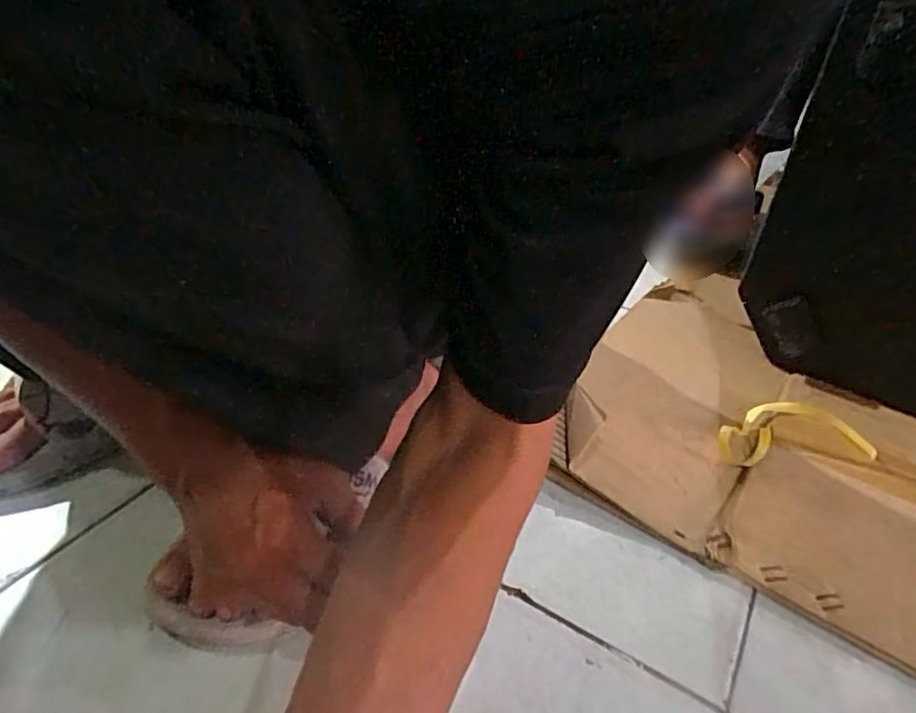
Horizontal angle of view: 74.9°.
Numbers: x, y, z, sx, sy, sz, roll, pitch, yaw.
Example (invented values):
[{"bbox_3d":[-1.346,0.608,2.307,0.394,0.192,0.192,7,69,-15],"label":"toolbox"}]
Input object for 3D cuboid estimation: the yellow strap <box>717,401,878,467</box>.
[{"bbox_3d":[0.279,0.057,0.512,0.131,0.022,0.070,-2,38,-7],"label":"yellow strap"}]

